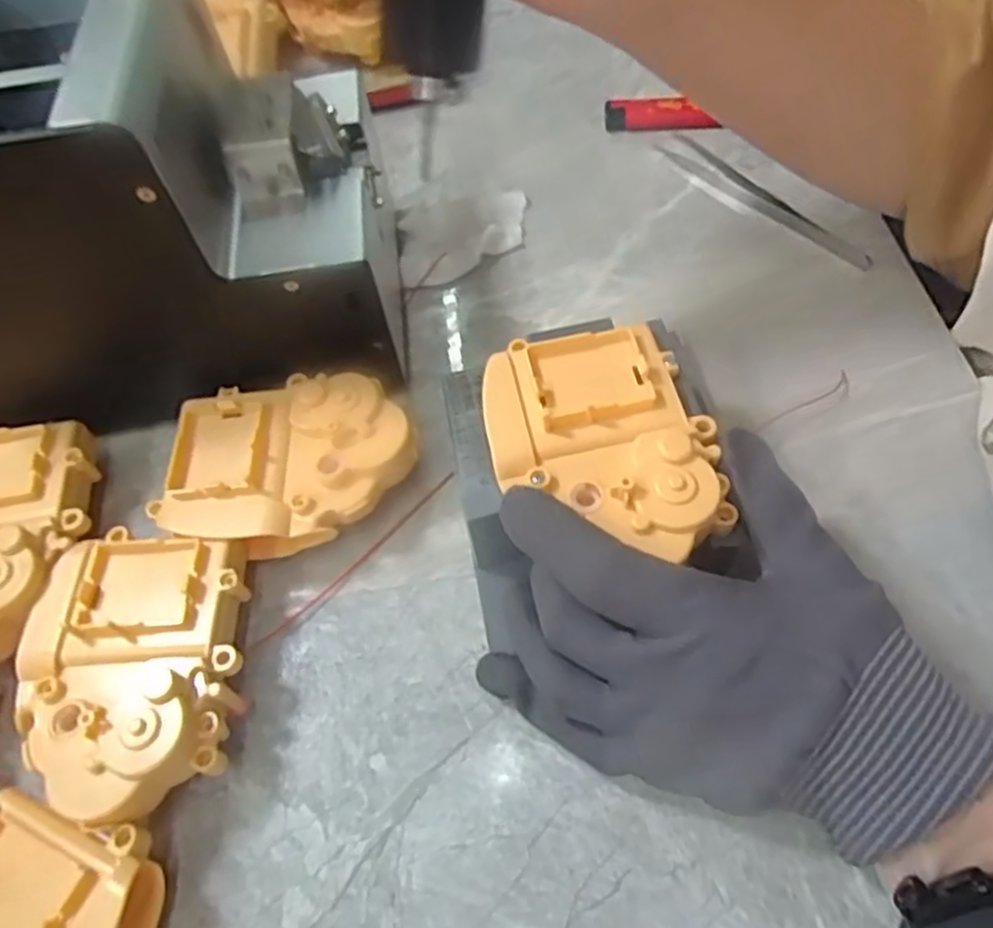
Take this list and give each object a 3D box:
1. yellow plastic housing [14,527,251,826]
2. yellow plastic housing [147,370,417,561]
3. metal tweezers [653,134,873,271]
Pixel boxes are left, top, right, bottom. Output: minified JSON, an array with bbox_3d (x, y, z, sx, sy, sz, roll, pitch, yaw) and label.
[{"bbox_3d":[-0.129,0.072,0.258,0.078,0.037,0.100,-2,60,4],"label":"yellow plastic housing"},{"bbox_3d":[-0.083,0.001,0.296,0.100,0.037,0.075,-10,60,0],"label":"yellow plastic housing"},{"bbox_3d":[0.136,-0.137,0.376,0.021,0.004,0.128,-38,64,-16],"label":"metal tweezers"}]

